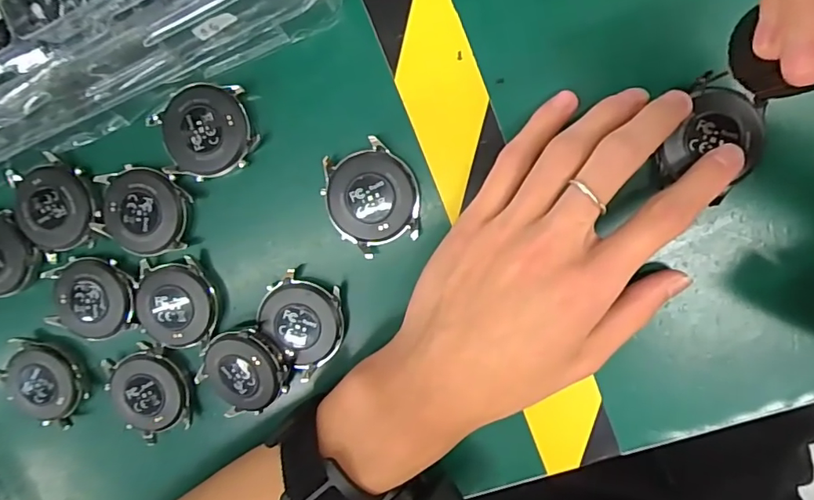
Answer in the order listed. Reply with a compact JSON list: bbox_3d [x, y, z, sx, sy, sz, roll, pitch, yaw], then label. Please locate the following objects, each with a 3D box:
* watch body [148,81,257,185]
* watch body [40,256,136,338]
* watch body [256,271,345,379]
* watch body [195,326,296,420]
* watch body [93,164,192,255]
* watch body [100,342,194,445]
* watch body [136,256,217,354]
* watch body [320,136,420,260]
[{"bbox_3d":[-0.103,-0.060,0.256,0.047,0.010,0.044,-13,96,9],"label":"watch body"},{"bbox_3d":[-0.171,0.027,0.282,0.053,0.014,0.043,0,97,7],"label":"watch body"},{"bbox_3d":[-0.053,0.037,0.266,0.046,0.010,0.046,1,98,8],"label":"watch body"},{"bbox_3d":[-0.087,0.064,0.273,0.050,0.015,0.045,-37,93,27],"label":"watch body"},{"bbox_3d":[-0.140,-0.020,0.268,0.048,0.013,0.043,7,99,7],"label":"watch body"},{"bbox_3d":[-0.146,0.080,0.286,0.048,0.013,0.051,1,98,8],"label":"watch body"},{"bbox_3d":[-0.124,0.030,0.274,0.042,0.008,0.048,0,98,8],"label":"watch body"},{"bbox_3d":[-0.017,-0.025,0.252,0.045,0.008,0.049,-21,95,10],"label":"watch body"}]

